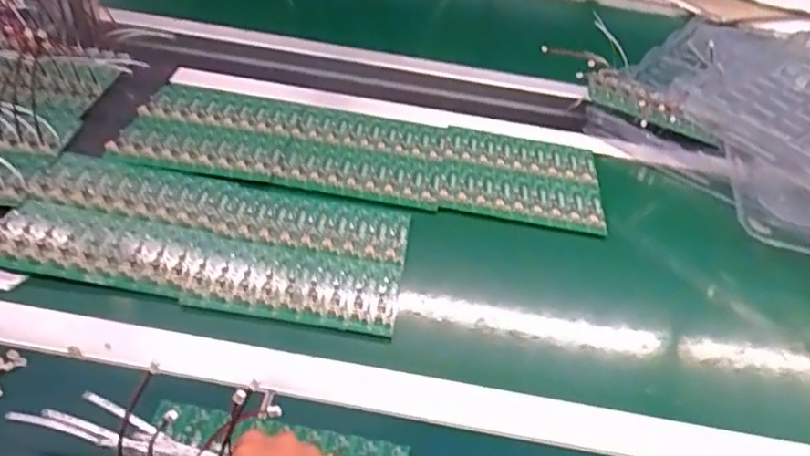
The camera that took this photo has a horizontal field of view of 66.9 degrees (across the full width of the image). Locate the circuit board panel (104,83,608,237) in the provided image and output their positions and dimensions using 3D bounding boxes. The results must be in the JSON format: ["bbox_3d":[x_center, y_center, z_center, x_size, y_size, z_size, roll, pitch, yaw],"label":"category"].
[{"bbox_3d":[-0.048,-0.096,0.778,0.584,0.023,0.177,8,41,0],"label":"circuit board panel"}]

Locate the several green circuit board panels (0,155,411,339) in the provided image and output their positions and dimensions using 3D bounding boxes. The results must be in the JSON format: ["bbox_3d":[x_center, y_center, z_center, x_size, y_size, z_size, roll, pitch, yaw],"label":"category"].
[{"bbox_3d":[-0.201,0.012,0.636,0.396,0.026,0.179,10,41,2],"label":"several green circuit board panels"}]

